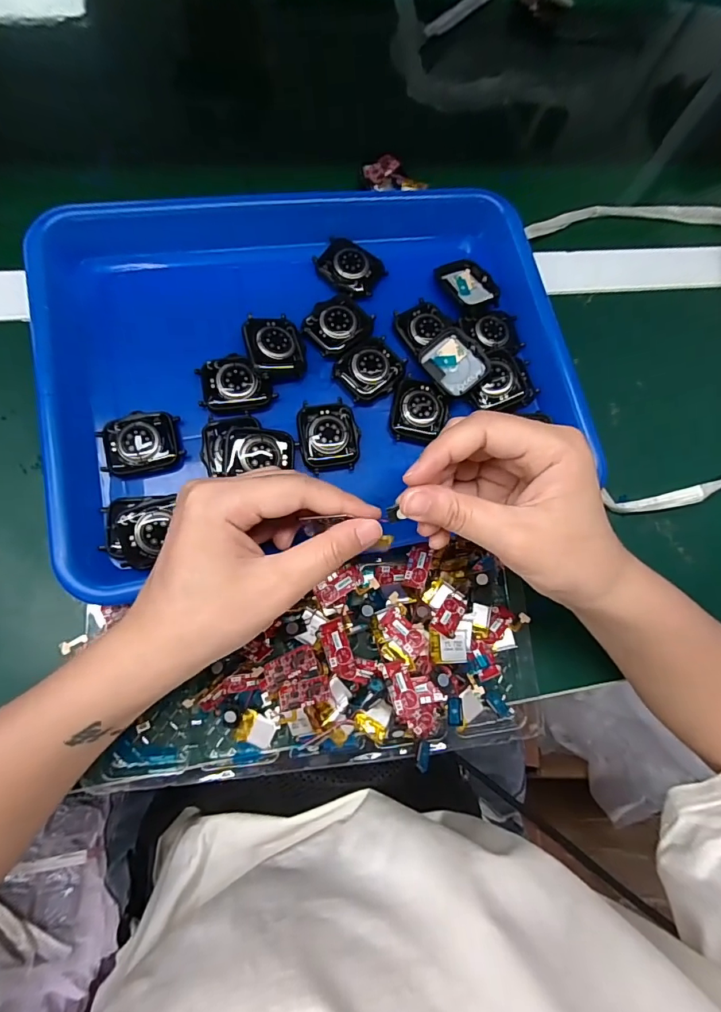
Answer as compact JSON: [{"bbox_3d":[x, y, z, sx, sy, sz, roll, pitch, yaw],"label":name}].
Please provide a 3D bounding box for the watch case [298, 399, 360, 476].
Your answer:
[{"bbox_3d":[-0.020,-0.046,0.291,0.037,0.010,0.044,-8,76,-9],"label":"watch case"}]

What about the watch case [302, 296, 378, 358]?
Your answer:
[{"bbox_3d":[-0.014,-0.123,0.310,0.044,0.009,0.038,-38,83,-15],"label":"watch case"}]

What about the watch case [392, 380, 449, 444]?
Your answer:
[{"bbox_3d":[0.039,-0.062,0.300,0.035,0.007,0.043,13,74,-3],"label":"watch case"}]

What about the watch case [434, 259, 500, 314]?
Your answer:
[{"bbox_3d":[0.079,-0.159,0.335,0.038,0.011,0.046,-24,70,-15],"label":"watch case"}]

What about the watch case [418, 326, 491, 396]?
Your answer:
[{"bbox_3d":[0.062,-0.095,0.305,0.035,0.011,0.041,-38,83,-15],"label":"watch case"}]

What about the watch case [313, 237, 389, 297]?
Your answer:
[{"bbox_3d":[-0.008,-0.167,0.323,0.044,0.010,0.041,39,74,4],"label":"watch case"}]

